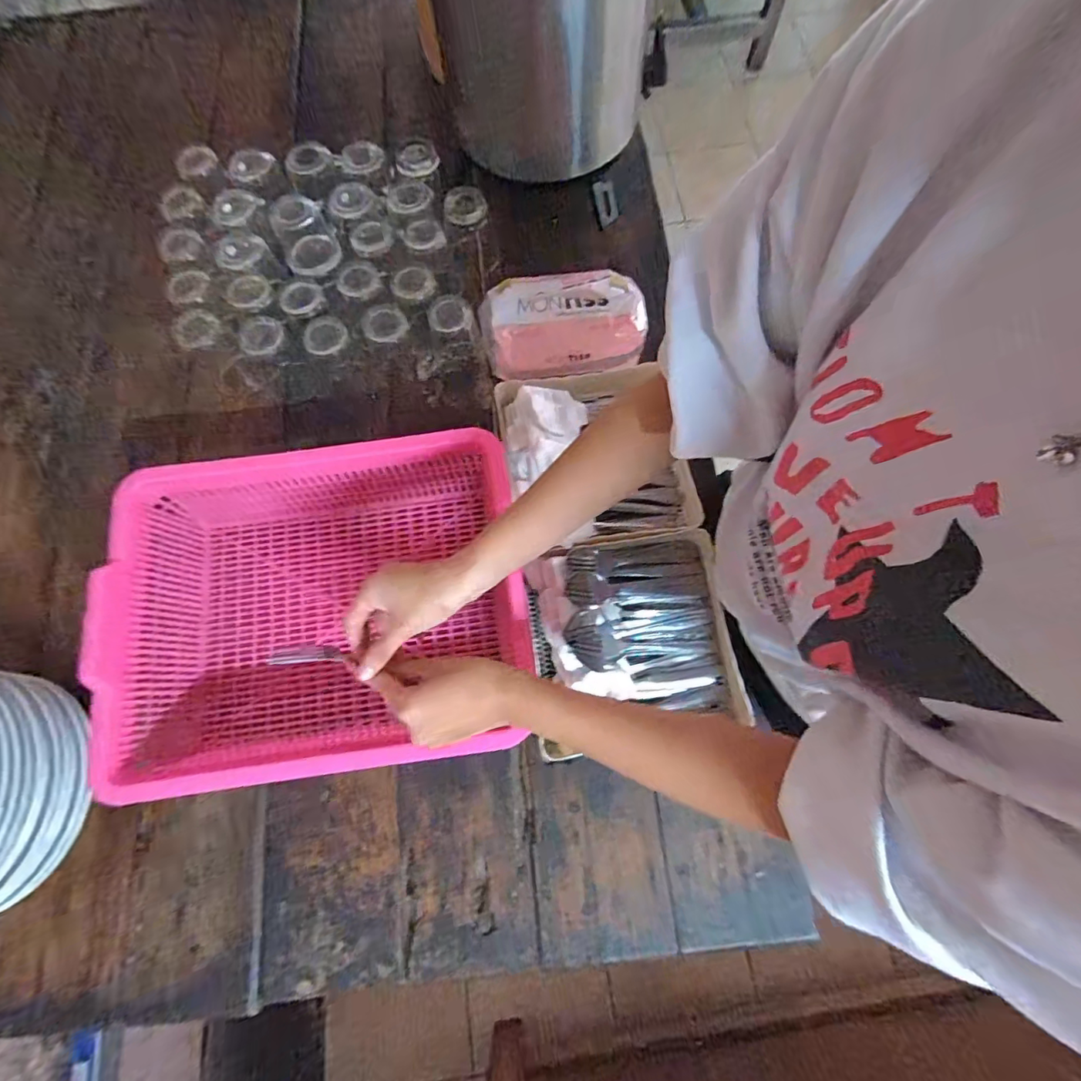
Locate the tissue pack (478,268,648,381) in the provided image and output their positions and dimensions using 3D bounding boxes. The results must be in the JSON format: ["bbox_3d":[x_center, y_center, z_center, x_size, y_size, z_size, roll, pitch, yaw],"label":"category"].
[{"bbox_3d":[0.029,-0.270,0.637,0.204,0.070,0.110,-5,74,0],"label":"tissue pack"}]

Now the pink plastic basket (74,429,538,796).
[{"bbox_3d":[-0.222,0.070,0.536,0.382,0.125,0.313,-8,74,-1],"label":"pink plastic basket"}]

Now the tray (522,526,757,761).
[{"bbox_3d":[0.095,0.097,0.535,0.205,0.060,0.202,-9,74,-1],"label":"tray"}]

